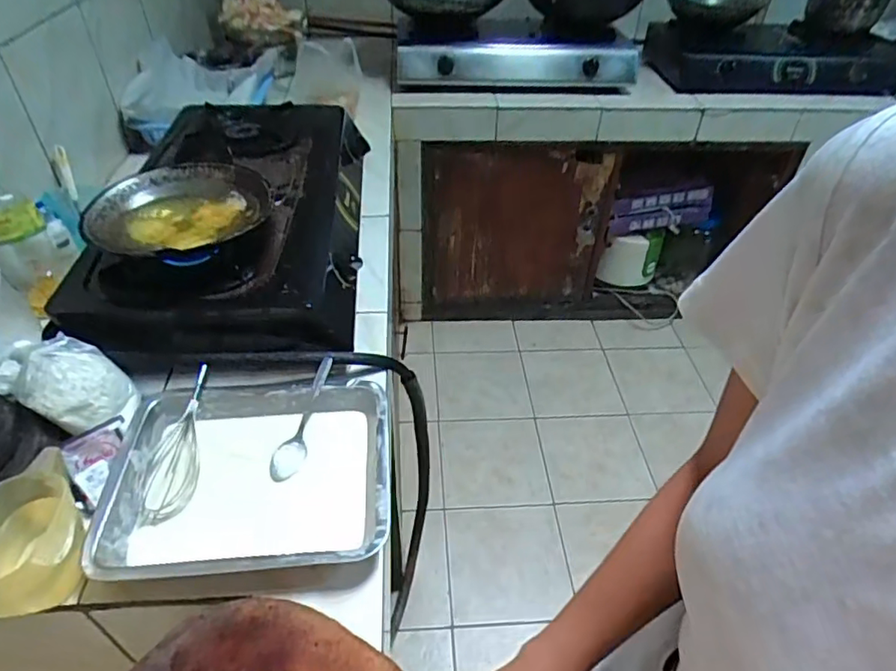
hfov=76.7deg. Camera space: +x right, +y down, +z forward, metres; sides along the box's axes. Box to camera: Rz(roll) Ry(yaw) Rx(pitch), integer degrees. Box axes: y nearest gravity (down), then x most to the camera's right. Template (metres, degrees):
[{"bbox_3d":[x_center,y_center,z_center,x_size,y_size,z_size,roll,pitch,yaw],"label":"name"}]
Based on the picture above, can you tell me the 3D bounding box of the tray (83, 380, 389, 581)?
[{"bbox_3d":[-0.225,0.161,0.663,0.308,0.075,0.253,-3,43,-7],"label":"tray"}]

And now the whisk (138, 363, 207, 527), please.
[{"bbox_3d":[-0.317,0.128,0.674,0.056,0.038,0.191,1,55,-2],"label":"whisk"}]

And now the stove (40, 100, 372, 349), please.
[{"bbox_3d":[-0.324,-0.231,0.961,0.358,0.145,0.678,1,43,-3],"label":"stove"}]

